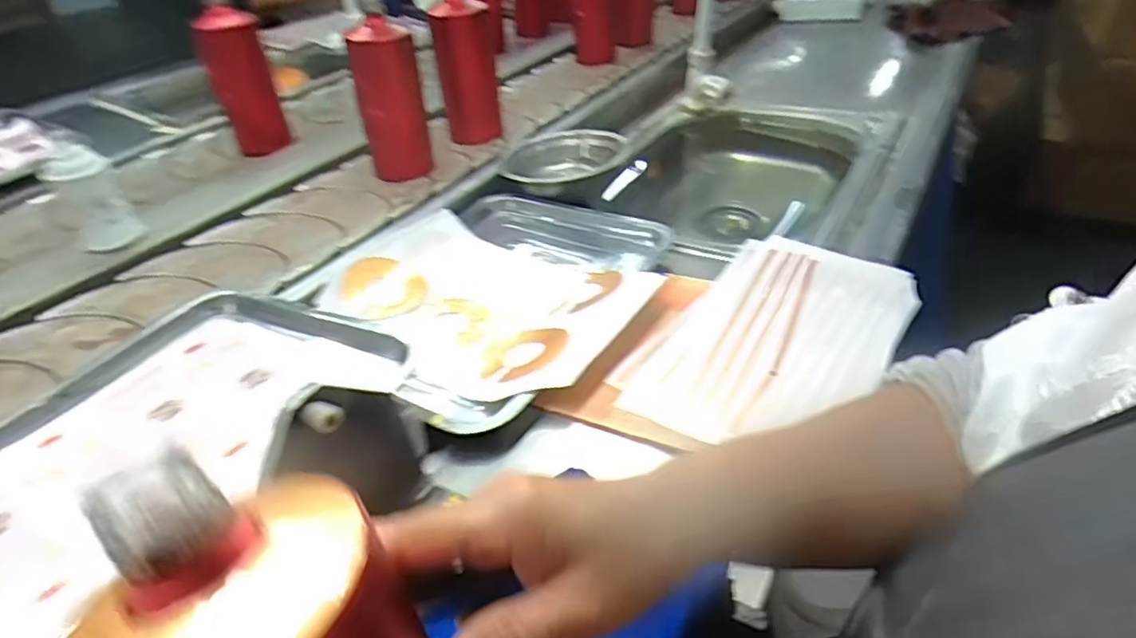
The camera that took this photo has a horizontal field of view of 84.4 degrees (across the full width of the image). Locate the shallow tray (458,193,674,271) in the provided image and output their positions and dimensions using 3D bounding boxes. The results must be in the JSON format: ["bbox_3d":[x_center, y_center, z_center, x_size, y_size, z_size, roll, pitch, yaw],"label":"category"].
[{"bbox_3d":[-0.008,-0.105,0.727,0.261,0.027,0.102,18,42,24],"label":"shallow tray"}]

